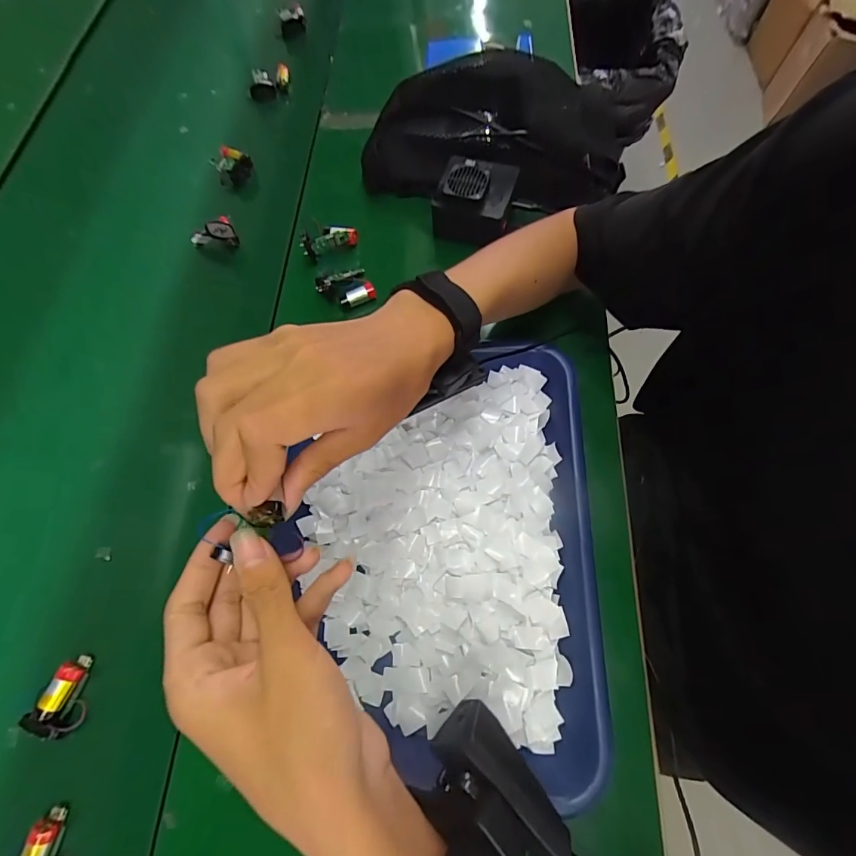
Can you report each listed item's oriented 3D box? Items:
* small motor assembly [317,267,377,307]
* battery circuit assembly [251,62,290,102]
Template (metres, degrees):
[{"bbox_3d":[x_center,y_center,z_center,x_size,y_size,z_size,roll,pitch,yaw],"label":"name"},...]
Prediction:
[{"bbox_3d":[-0.087,-0.147,0.452,0.054,0.022,0.043,-21,68,-7],"label":"small motor assembly"},{"bbox_3d":[-0.219,-0.474,0.591,0.058,0.036,0.026,-24,69,-8],"label":"battery circuit assembly"}]

